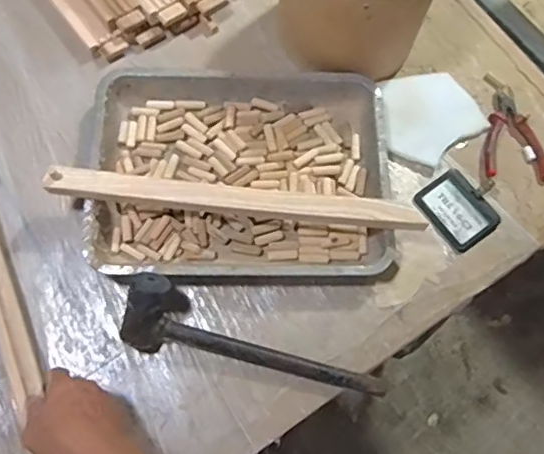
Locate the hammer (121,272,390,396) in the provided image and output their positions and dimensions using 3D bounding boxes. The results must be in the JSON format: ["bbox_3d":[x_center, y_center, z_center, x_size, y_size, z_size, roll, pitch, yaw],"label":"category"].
[{"bbox_3d":[-0.023,0.156,0.670,0.317,0.084,0.082,23,71,5],"label":"hammer"}]

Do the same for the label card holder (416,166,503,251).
[{"bbox_3d":[0.258,-0.025,0.791,0.081,0.004,0.102,-35,76,-14],"label":"label card holder"}]

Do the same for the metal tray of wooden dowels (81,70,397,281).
[{"bbox_3d":[-0.043,-0.075,0.762,0.396,0.049,0.294,-1,71,-4],"label":"metal tray of wooden dowels"}]

